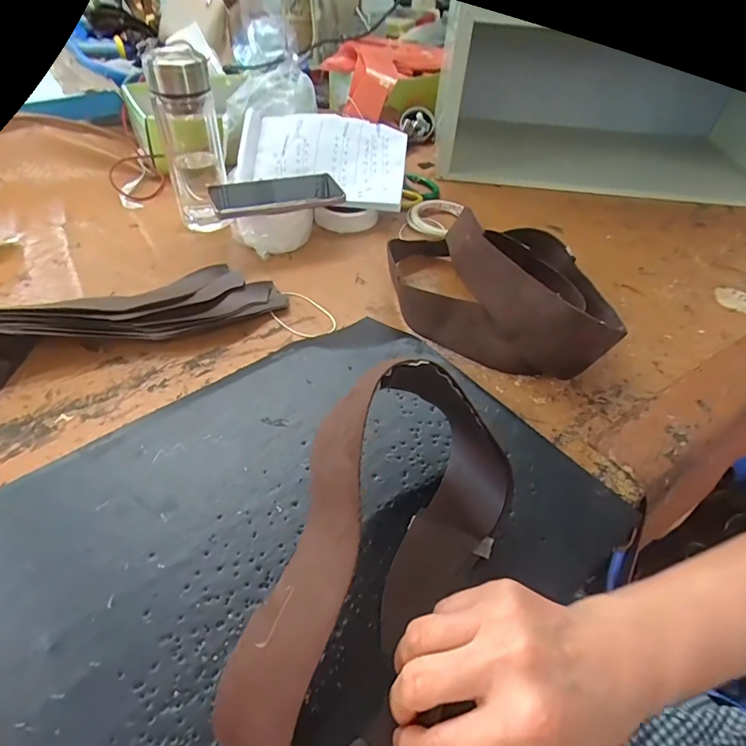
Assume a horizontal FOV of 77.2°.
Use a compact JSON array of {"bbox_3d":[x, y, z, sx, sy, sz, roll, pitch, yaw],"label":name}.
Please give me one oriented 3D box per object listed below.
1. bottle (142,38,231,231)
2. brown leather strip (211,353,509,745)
[{"bbox_3d":[-0.226,-0.287,0.582,0.065,0.203,0.053,-13,48,-17],"label":"bottle"},{"bbox_3d":[0.006,0.091,0.266,0.109,0.123,0.241,22,48,19],"label":"brown leather strip"}]

